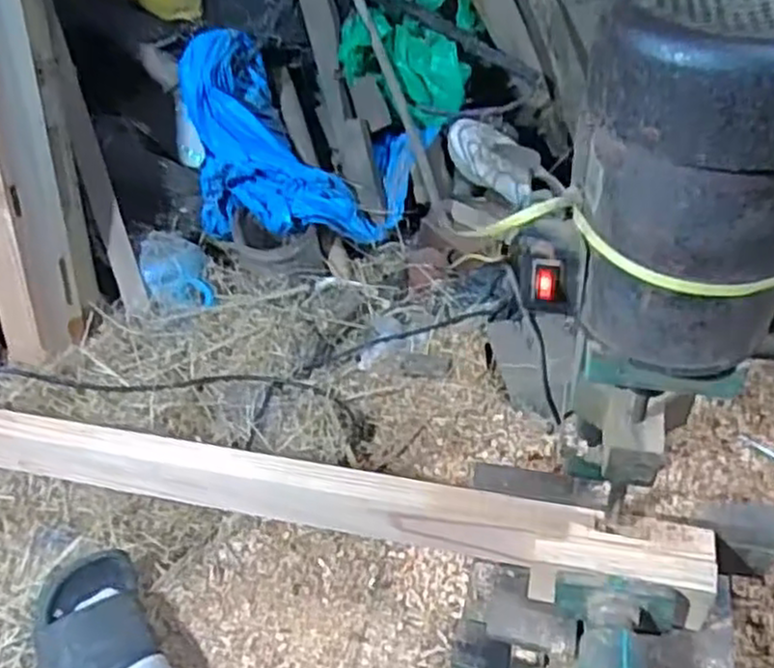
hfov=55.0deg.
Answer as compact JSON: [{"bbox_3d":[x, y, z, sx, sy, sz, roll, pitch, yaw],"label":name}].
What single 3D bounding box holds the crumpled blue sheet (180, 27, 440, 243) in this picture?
[{"bbox_3d":[-0.166,-0.326,1.283,0.403,0.264,0.271,17,52,18],"label":"crumpled blue sheet"}]

